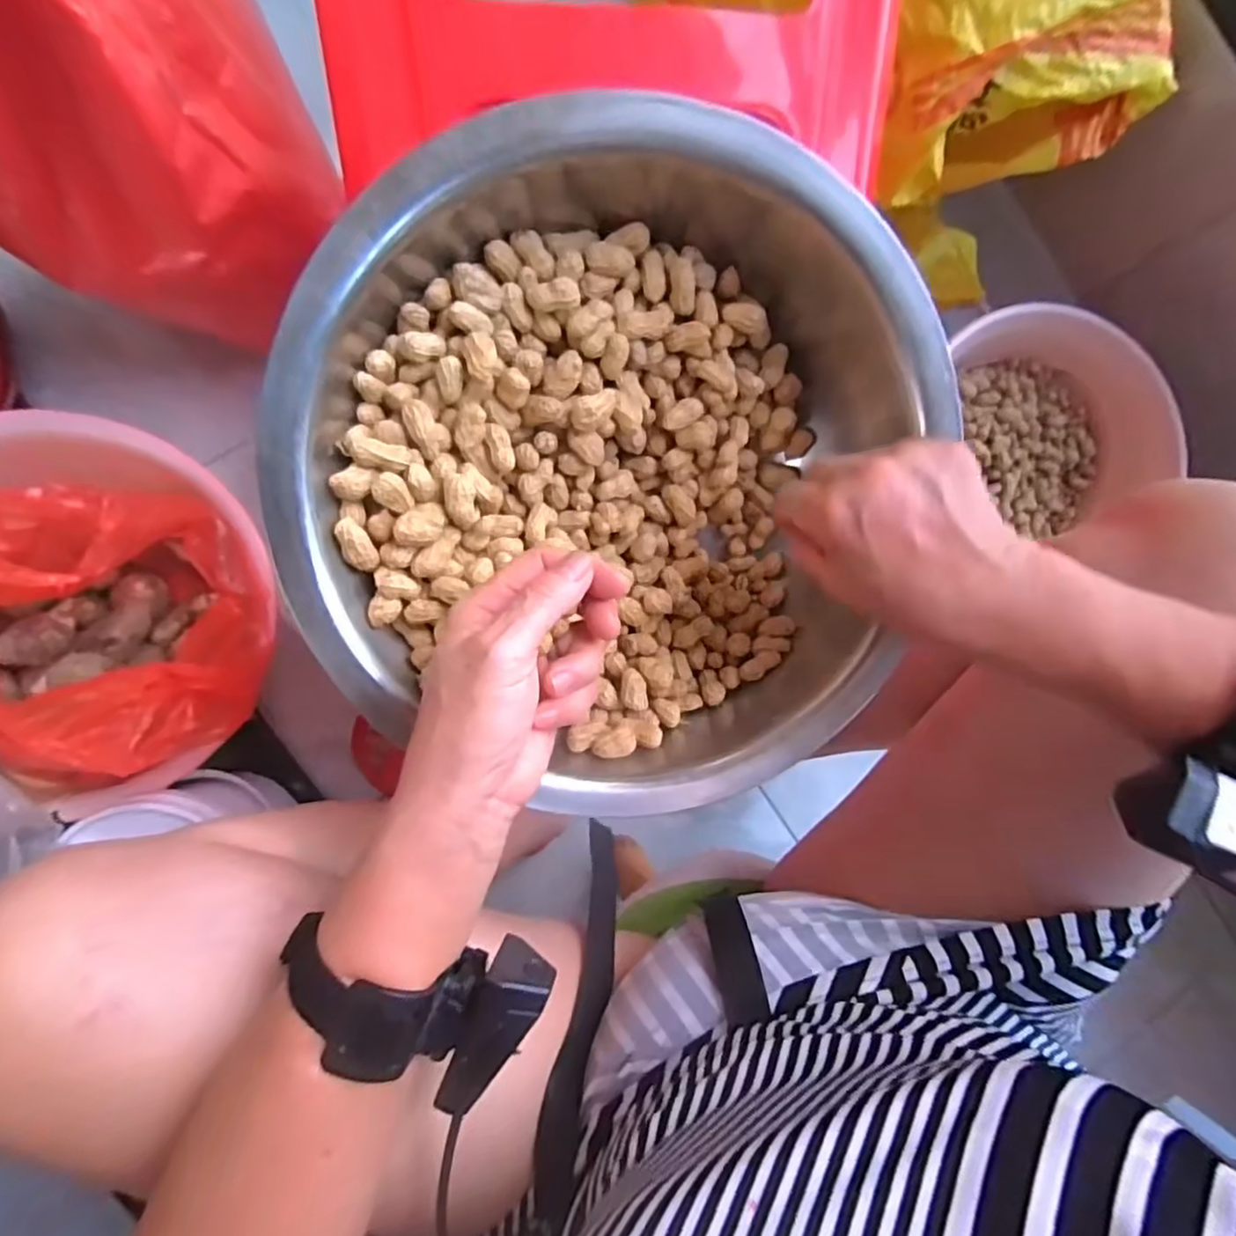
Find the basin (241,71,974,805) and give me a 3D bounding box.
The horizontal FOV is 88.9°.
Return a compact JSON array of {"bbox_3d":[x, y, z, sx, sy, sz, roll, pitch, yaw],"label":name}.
[{"bbox_3d":[-0.007,-0.080,0.348,0.288,0.138,0.322,25,87,-5],"label":"basin"}]

